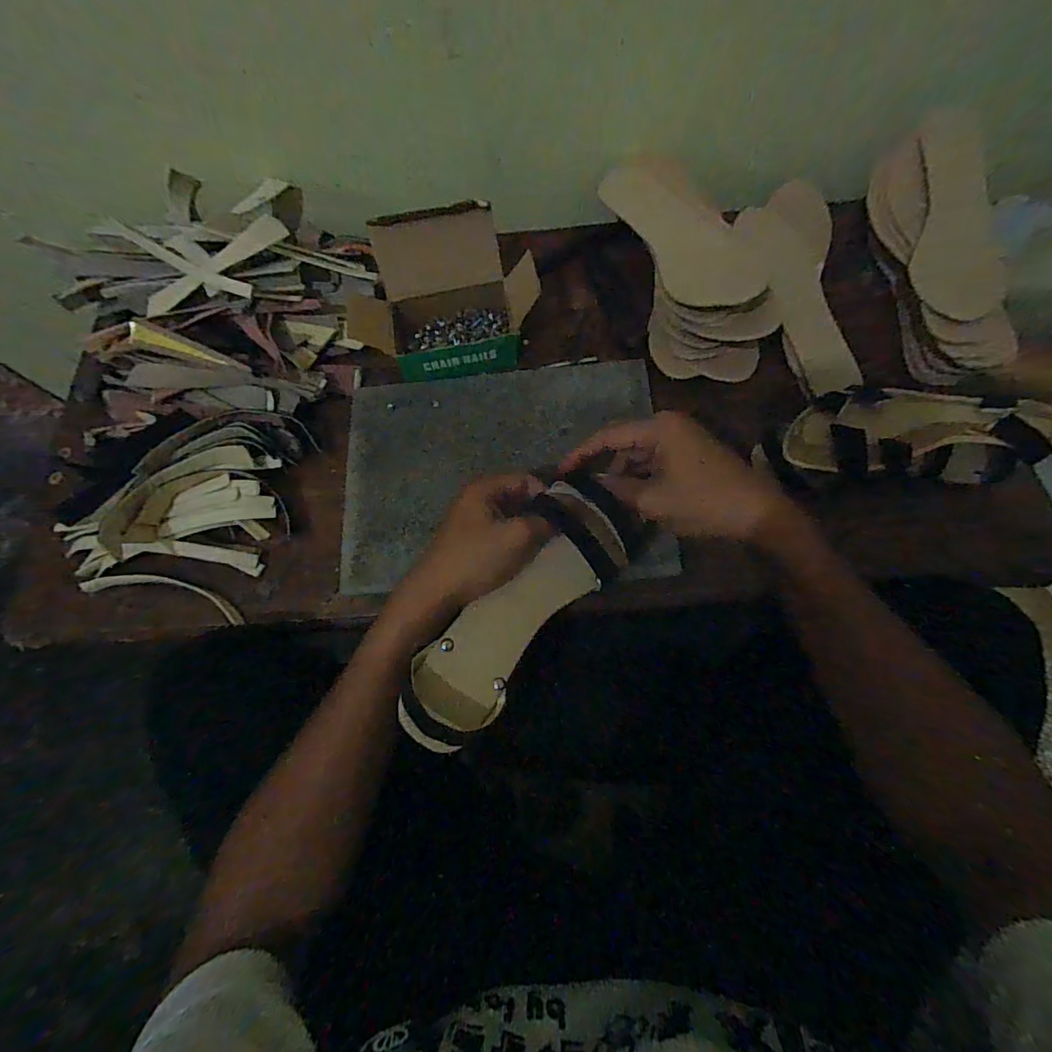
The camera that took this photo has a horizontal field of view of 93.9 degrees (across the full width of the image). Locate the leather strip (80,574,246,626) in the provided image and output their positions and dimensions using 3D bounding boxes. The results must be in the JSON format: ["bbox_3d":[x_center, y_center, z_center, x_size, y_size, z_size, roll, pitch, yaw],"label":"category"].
[{"bbox_3d":[-0.321,0.061,0.440,0.148,0.010,0.026,10,72,7],"label":"leather strip"}]

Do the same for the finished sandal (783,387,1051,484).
[{"bbox_3d":[0.331,-0.076,0.418,0.222,0.057,0.079,-4,71,1],"label":"finished sandal"}]

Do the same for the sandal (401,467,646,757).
[{"bbox_3d":[-0.005,0.058,0.347,0.077,0.051,0.204,39,71,8],"label":"sandal"}]

